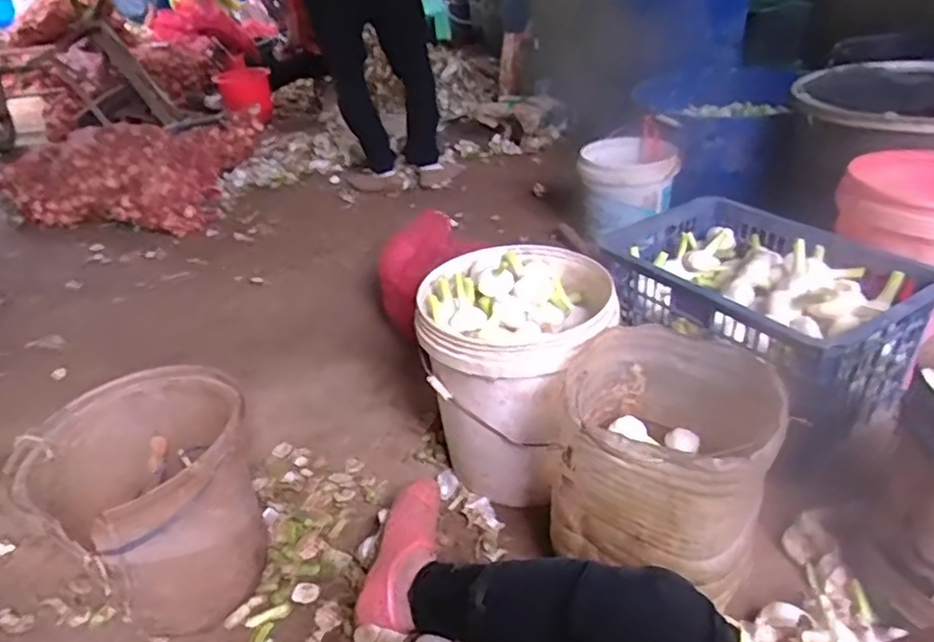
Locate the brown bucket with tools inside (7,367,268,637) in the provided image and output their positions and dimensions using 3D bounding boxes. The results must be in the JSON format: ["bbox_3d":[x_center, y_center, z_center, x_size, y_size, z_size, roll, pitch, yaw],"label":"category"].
[{"bbox_3d":[-0.429,0.253,0.871,0.264,0.262,0.262,-6,32,4],"label":"brown bucket with tools inside"}]

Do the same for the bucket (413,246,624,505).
[{"bbox_3d":[0.086,0.094,1.031,0.283,0.335,0.303,-4,32,2],"label":"bucket"}]

